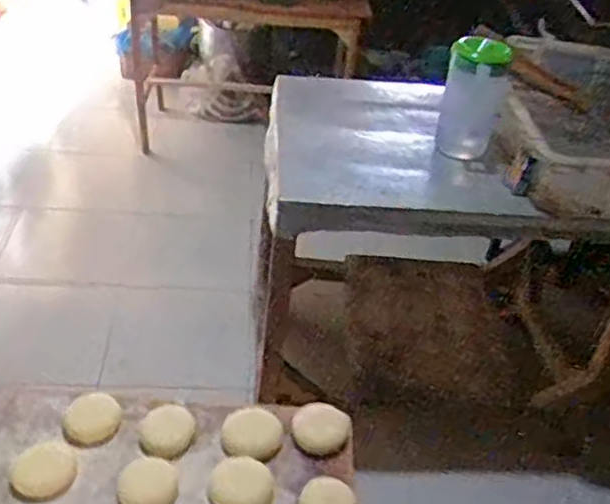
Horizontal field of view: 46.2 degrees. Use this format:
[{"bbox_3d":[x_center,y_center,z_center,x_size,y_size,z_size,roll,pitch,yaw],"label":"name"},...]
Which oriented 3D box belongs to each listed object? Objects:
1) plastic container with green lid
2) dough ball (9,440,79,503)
[{"bbox_3d":[0.359,-0.325,1.512,0.116,0.235,0.099,17,38,13],"label":"plastic container with green lid"},{"bbox_3d":[-0.211,0.177,0.578,0.050,0.008,0.052,5,37,-4],"label":"dough ball"}]

